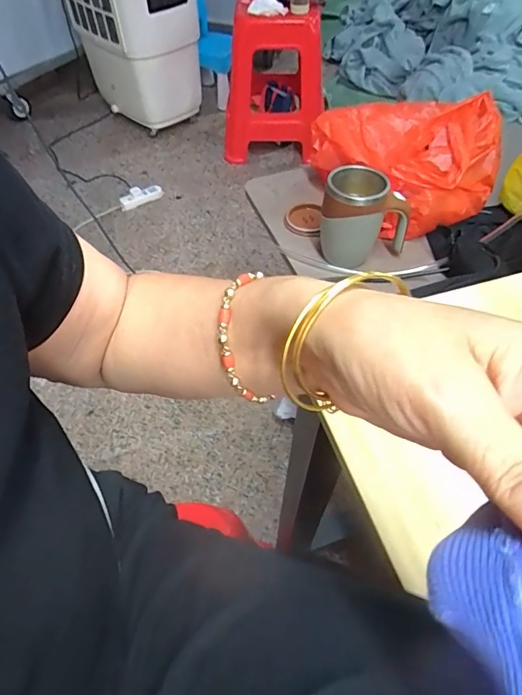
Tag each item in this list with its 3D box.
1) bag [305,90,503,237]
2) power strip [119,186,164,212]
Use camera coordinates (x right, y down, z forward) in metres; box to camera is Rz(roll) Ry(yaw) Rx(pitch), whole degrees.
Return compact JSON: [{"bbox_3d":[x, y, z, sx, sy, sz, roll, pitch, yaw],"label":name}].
[{"bbox_3d":[0.256,-0.338,0.756,0.247,0.147,0.254,-25,57,-17],"label":"bag"},{"bbox_3d":[-0.464,-0.592,1.699,0.168,0.062,0.056,-17,54,5],"label":"power strip"}]

